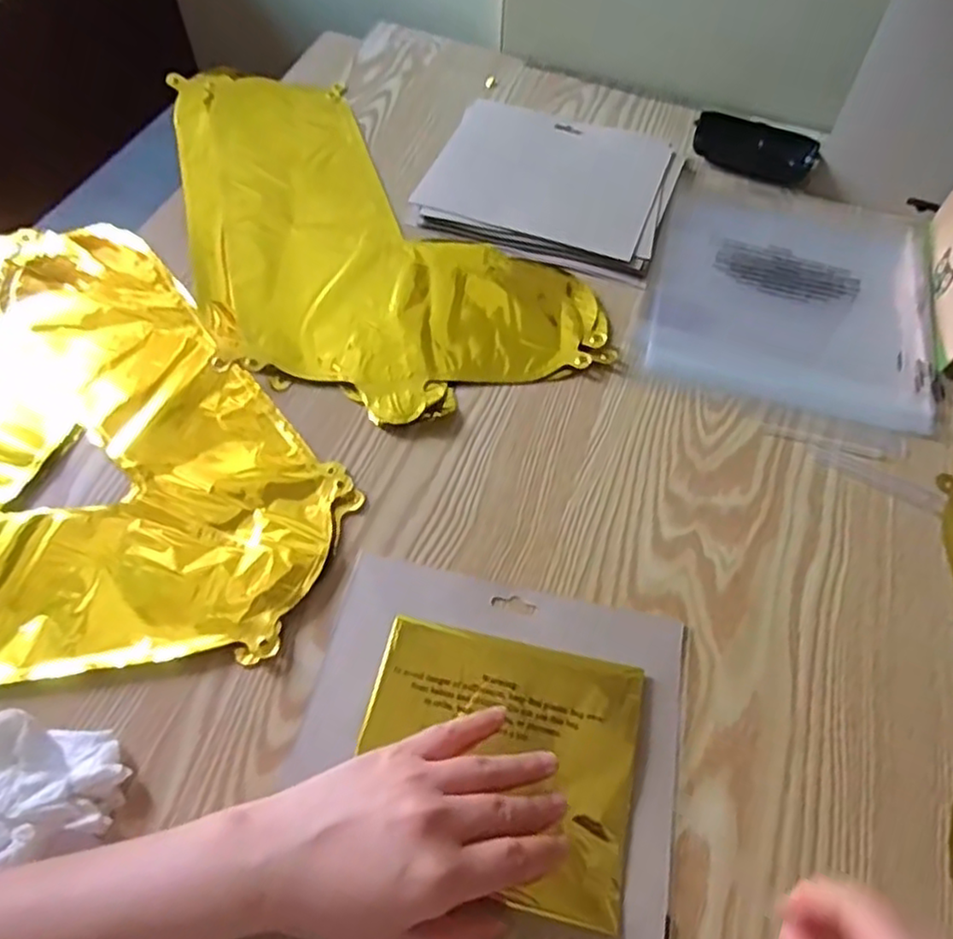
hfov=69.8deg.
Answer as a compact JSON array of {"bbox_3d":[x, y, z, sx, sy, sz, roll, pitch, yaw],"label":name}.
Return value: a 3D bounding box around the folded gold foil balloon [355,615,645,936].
[{"bbox_3d":[0.011,0.146,0.350,0.140,0.006,0.120,13,58,5],"label":"folded gold foil balloon"}]

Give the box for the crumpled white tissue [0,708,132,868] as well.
[{"bbox_3d":[-0.214,0.155,0.329,0.078,0.021,0.063,9,57,2],"label":"crumpled white tissue"}]

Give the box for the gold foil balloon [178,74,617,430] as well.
[{"bbox_3d":[-0.108,-0.207,0.562,0.249,0.015,0.421,-23,62,-17],"label":"gold foil balloon"}]

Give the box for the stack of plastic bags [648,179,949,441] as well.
[{"bbox_3d":[0.260,-0.154,0.560,0.219,0.007,0.268,16,58,7],"label":"stack of plastic bags"}]

